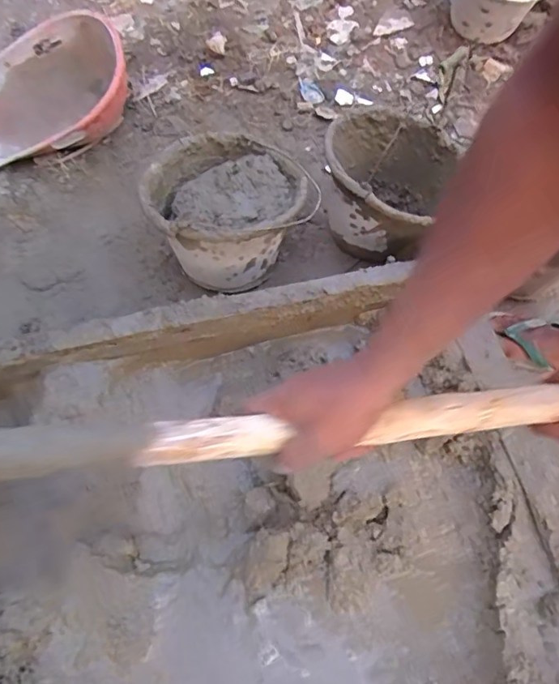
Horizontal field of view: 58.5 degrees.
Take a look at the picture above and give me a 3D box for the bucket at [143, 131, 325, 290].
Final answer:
[{"bbox_3d":[-0.103,-0.263,0.985,0.283,0.189,0.275,-1,61,1],"label":"bucket"}]

